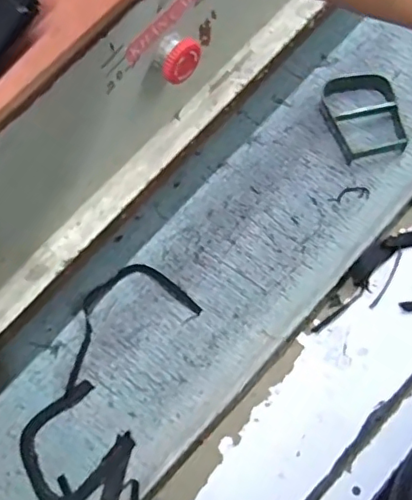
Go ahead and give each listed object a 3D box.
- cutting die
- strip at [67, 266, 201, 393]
[{"bbox_3d":[0.183,-0.159,0.640,0.088,0.030,0.106,-16,71,3],"label":"cutting die"},{"bbox_3d":[-0.099,0.075,0.619,0.167,0.012,0.088,-31,71,-3],"label":"strip"}]

